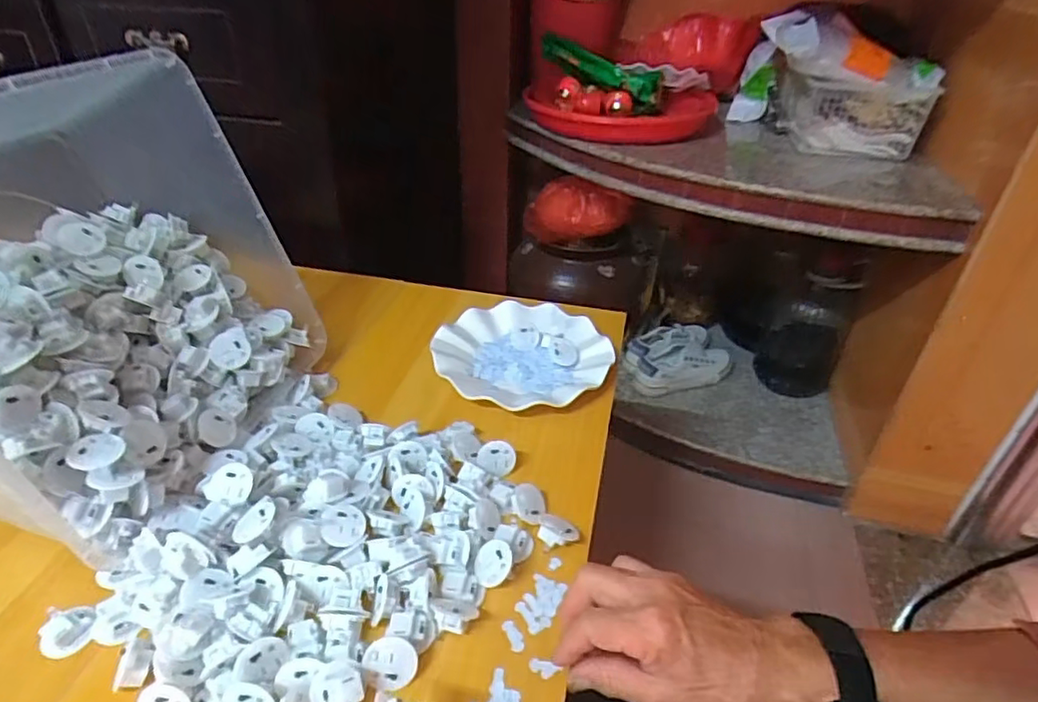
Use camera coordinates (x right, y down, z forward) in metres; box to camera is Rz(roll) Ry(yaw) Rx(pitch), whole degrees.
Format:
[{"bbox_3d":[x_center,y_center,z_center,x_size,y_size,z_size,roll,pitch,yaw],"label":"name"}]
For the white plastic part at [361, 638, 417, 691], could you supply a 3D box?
[{"bbox_3d":[-0.081,0.194,0.377,0.032,0.030,0.019,-11,-6,-11],"label":"white plastic part"}]

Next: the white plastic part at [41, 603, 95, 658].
[{"bbox_3d":[-0.291,0.178,0.384,0.030,0.018,0.026,-26,44,-34],"label":"white plastic part"}]

